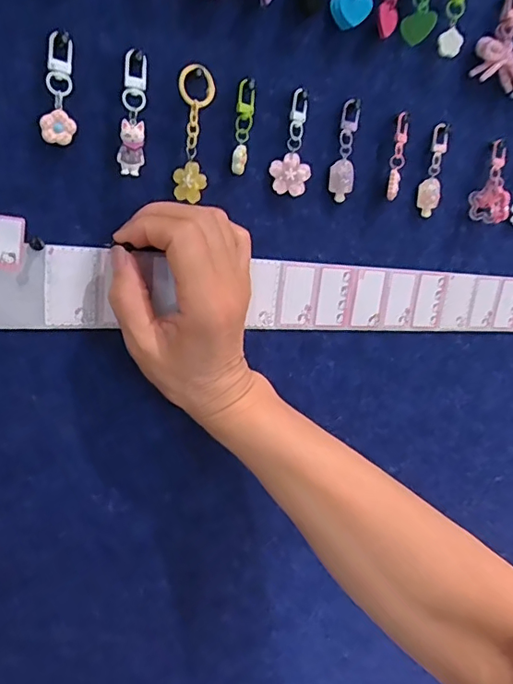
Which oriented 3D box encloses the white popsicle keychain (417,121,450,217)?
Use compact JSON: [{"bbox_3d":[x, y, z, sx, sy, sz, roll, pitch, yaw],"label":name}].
[{"bbox_3d":[0.138,-0.135,0.408,0.016,0.067,0.015,10,12,15],"label":"white popsicle keychain"}]

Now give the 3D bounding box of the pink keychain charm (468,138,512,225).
[{"bbox_3d":[0.196,-0.132,0.428,0.028,0.063,0.019,7,12,0],"label":"pink keychain charm"}]

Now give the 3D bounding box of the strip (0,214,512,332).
[{"bbox_3d":[0.191,-0.036,0.463,0.826,0.060,0.016,0,13,-23],"label":"strip"}]

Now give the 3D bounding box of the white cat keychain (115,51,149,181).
[{"bbox_3d":[-0.071,-0.132,0.303,0.014,0.066,0.006,3,12,-19],"label":"white cat keychain"}]

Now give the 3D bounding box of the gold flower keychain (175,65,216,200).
[{"bbox_3d":[-0.038,-0.128,0.321,0.020,0.076,0.011,6,12,-1],"label":"gold flower keychain"}]

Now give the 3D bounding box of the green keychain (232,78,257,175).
[{"bbox_3d":[-0.008,-0.138,0.336,0.011,0.054,0.010,6,12,-4],"label":"green keychain"}]

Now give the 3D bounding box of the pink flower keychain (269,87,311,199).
[{"bbox_3d":[0.026,-0.136,0.356,0.026,0.065,0.006,5,12,-10],"label":"pink flower keychain"}]

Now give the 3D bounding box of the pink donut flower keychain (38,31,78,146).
[{"bbox_3d":[-0.109,-0.140,0.288,0.018,0.056,0.006,-1,14,-33],"label":"pink donut flower keychain"}]

